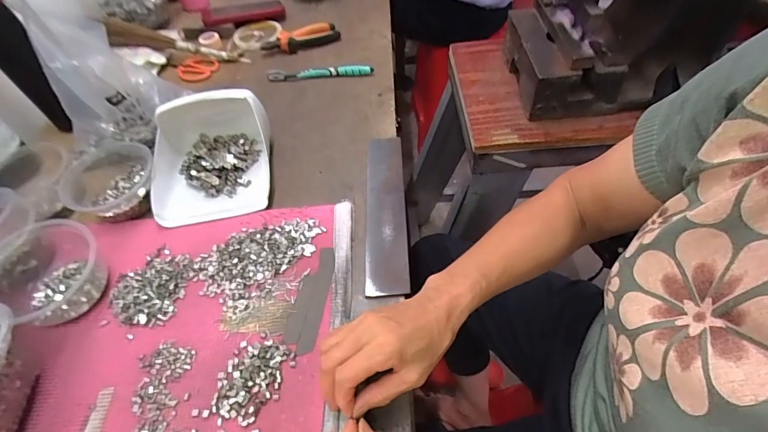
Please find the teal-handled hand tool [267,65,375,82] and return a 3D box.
[{"bbox_3d":[-0.113,-0.255,0.683,0.185,0.019,0.017,-4,53,4],"label":"teal-handled hand tool"}]

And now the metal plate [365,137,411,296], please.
[{"bbox_3d":[0.003,-0.013,0.495,0.050,0.008,0.244,-4,53,4],"label":"metal plate"}]

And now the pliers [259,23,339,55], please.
[{"bbox_3d":[-0.165,-0.348,0.755,0.153,0.031,0.048,-12,53,-3],"label":"pliers"}]

